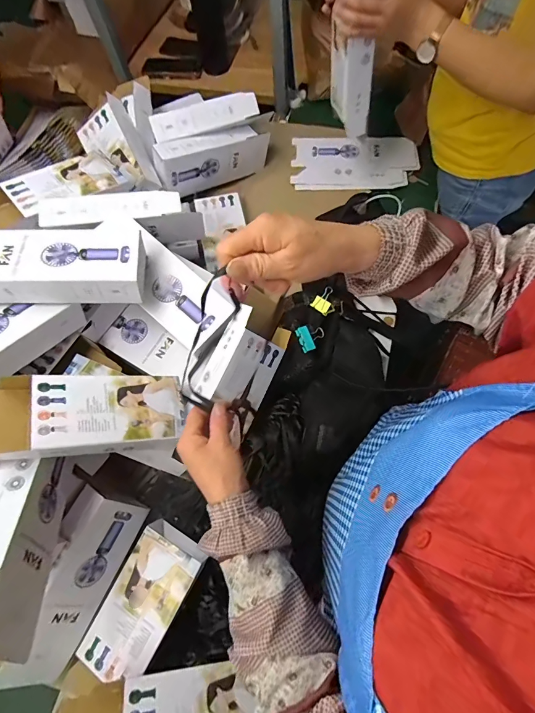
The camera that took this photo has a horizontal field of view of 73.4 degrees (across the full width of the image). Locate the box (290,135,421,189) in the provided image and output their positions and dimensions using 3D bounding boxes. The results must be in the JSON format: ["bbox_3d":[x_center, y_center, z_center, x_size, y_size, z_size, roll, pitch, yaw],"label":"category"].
[{"bbox_3d":[0.206,-0.465,0.852,0.286,0.021,0.151,2,74,2],"label":"box"}]

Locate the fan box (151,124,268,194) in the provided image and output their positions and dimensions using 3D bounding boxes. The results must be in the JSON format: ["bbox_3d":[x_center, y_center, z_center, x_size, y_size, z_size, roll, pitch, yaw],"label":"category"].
[{"bbox_3d":[-0.112,-0.434,0.791,0.261,0.103,0.048,-24,68,-22],"label":"fan box"}]

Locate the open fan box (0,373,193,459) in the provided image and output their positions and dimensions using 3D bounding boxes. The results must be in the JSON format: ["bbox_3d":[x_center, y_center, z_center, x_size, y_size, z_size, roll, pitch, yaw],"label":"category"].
[{"bbox_3d":[-0.245,0.078,0.471,0.246,0.070,0.097,-5,64,-26],"label":"open fan box"}]

